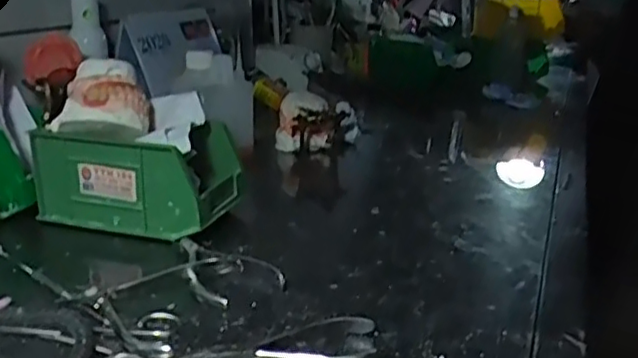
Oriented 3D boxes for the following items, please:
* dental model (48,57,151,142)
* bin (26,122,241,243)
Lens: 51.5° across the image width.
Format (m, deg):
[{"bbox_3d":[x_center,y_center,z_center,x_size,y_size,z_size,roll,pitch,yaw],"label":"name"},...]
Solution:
[{"bbox_3d":[-0.195,-0.071,0.593,0.083,0.059,0.059,-2,18,-9],"label":"dental model"},{"bbox_3d":[-0.167,-0.006,0.630,0.174,0.082,0.099,7,19,17],"label":"bin"}]

